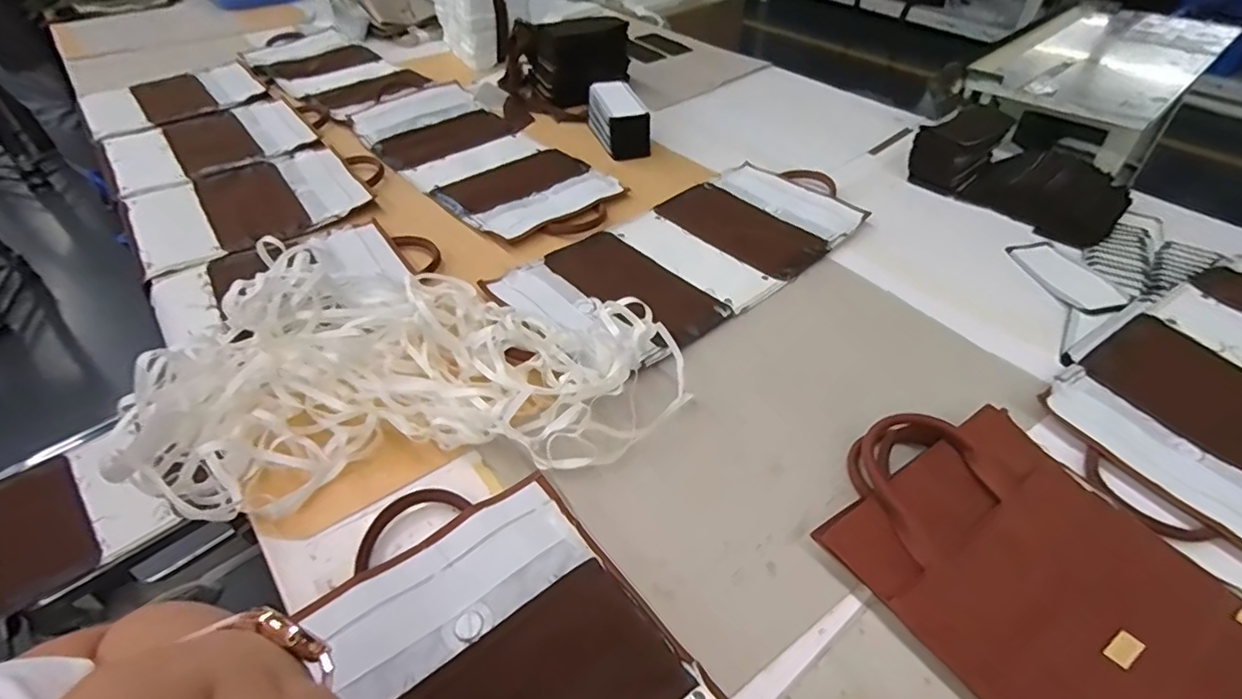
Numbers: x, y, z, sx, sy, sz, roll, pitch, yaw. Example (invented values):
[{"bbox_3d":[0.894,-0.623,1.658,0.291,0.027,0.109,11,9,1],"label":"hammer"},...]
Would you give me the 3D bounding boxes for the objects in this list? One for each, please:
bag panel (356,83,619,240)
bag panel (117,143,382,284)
[{"bbox_3d":[-0.233,-0.325,1.004,0.247,0.034,0.542,-30,50,-28],"label":"bag panel"},{"bbox_3d":[-0.546,-0.232,0.909,0.343,0.014,0.267,-28,50,-27],"label":"bag panel"}]

